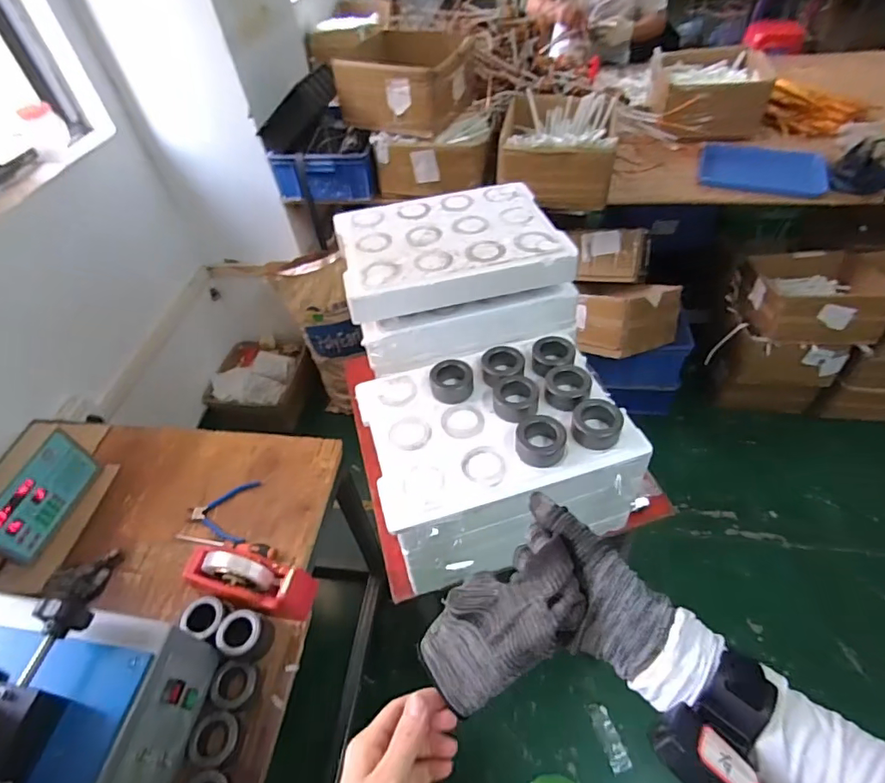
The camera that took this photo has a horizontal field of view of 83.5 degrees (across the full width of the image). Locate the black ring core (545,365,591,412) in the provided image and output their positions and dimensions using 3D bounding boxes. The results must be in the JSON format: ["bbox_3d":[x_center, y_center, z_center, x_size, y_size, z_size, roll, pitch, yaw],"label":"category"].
[{"bbox_3d":[0.188,-0.008,0.753,0.069,0.033,0.060,-30,53,-20],"label":"black ring core"}]

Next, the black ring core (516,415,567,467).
[{"bbox_3d":[0.137,0.068,0.692,0.067,0.030,0.068,-3,49,3],"label":"black ring core"}]

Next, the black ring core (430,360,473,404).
[{"bbox_3d":[0.015,-0.017,0.787,0.069,0.036,0.058,-7,49,-1],"label":"black ring core"}]

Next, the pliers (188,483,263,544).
[{"bbox_3d":[-0.437,0.236,0.980,0.127,0.009,0.134,-1,49,4],"label":"pliers"}]

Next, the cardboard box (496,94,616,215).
[{"bbox_3d":[0.332,-0.703,1.459,0.308,0.196,0.331,7,50,11],"label":"cardboard box"}]

